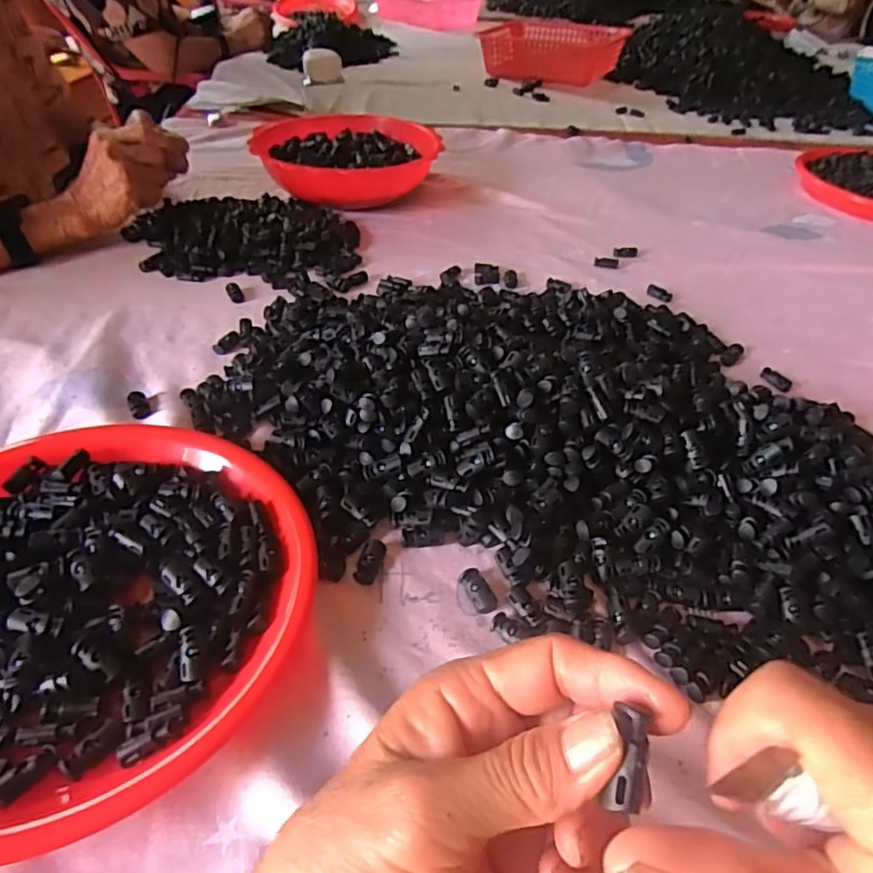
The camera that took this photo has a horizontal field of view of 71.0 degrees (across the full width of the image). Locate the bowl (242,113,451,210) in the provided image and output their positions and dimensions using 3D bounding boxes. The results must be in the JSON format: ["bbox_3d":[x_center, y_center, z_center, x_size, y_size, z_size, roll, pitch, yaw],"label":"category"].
[{"bbox_3d":[-0.127,-0.379,0.836,0.226,0.063,0.209,1,44,-1],"label":"bowl"}]

